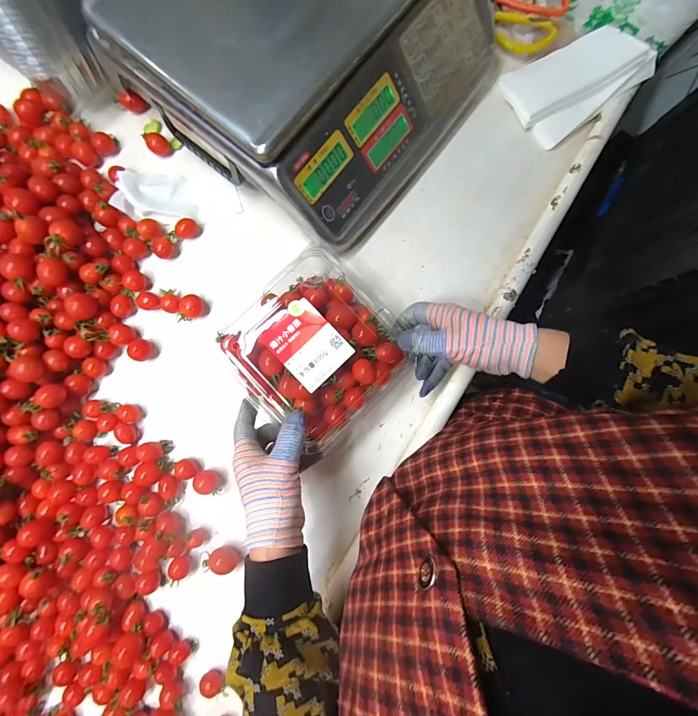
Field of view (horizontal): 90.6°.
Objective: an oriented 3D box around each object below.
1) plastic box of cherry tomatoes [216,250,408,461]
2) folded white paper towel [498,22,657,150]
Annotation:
[{"bbox_3d":[-0.032,-0.009,0.362,0.149,0.056,0.157,43,83,8],"label":"plastic box of cherry tomatoes"},{"bbox_3d":[0.287,-0.358,0.444,0.159,0.017,0.109,-35,81,8],"label":"folded white paper towel"}]

